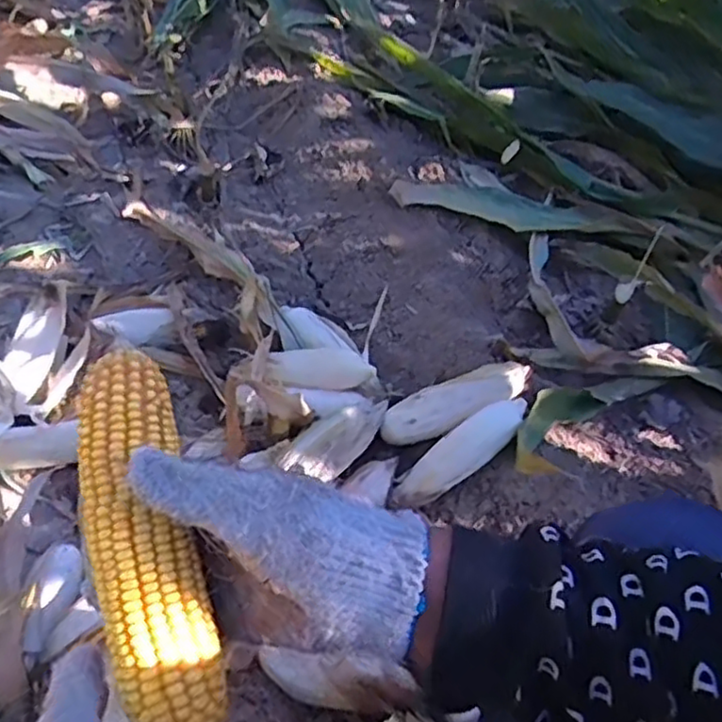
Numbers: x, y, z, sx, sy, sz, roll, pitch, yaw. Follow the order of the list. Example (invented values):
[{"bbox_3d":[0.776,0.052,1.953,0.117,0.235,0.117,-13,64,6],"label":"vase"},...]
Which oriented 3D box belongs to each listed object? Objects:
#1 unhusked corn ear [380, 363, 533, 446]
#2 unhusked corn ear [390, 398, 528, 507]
[{"bbox_3d":[0.135,0.061,1.003,0.230,0.044,0.062,-25,53,10],"label":"unhusked corn ear"},{"bbox_3d":[0.141,0.129,0.968,0.230,0.048,0.056,-38,61,-3],"label":"unhusked corn ear"}]

